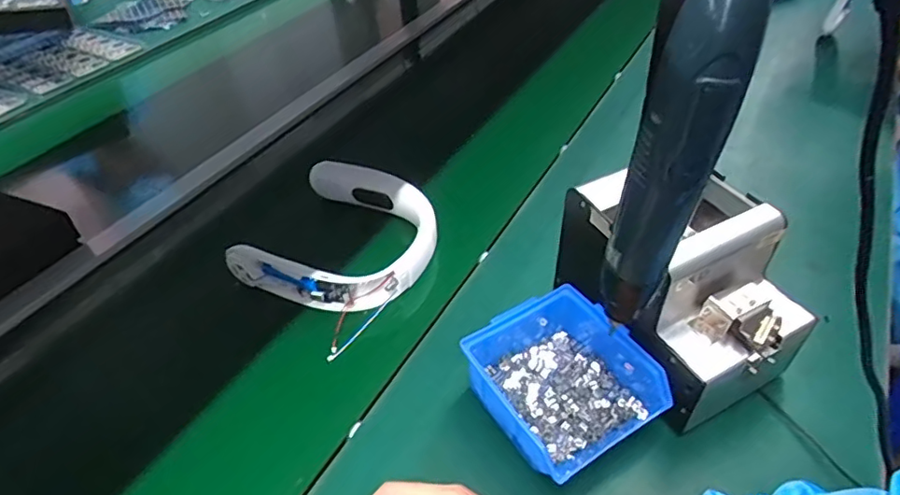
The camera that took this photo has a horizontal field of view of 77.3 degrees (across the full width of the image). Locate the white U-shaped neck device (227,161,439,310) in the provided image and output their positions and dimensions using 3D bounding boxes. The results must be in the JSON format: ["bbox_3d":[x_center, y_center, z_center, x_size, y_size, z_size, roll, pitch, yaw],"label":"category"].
[{"bbox_3d":[-0.114,-0.014,0.633,0.188,0.043,0.177,16,42,18],"label":"white U-shaped neck device"}]

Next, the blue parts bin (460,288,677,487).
[{"bbox_3d":[0.089,0.104,0.474,0.130,0.063,0.157,-22,47,-18],"label":"blue parts bin"}]

